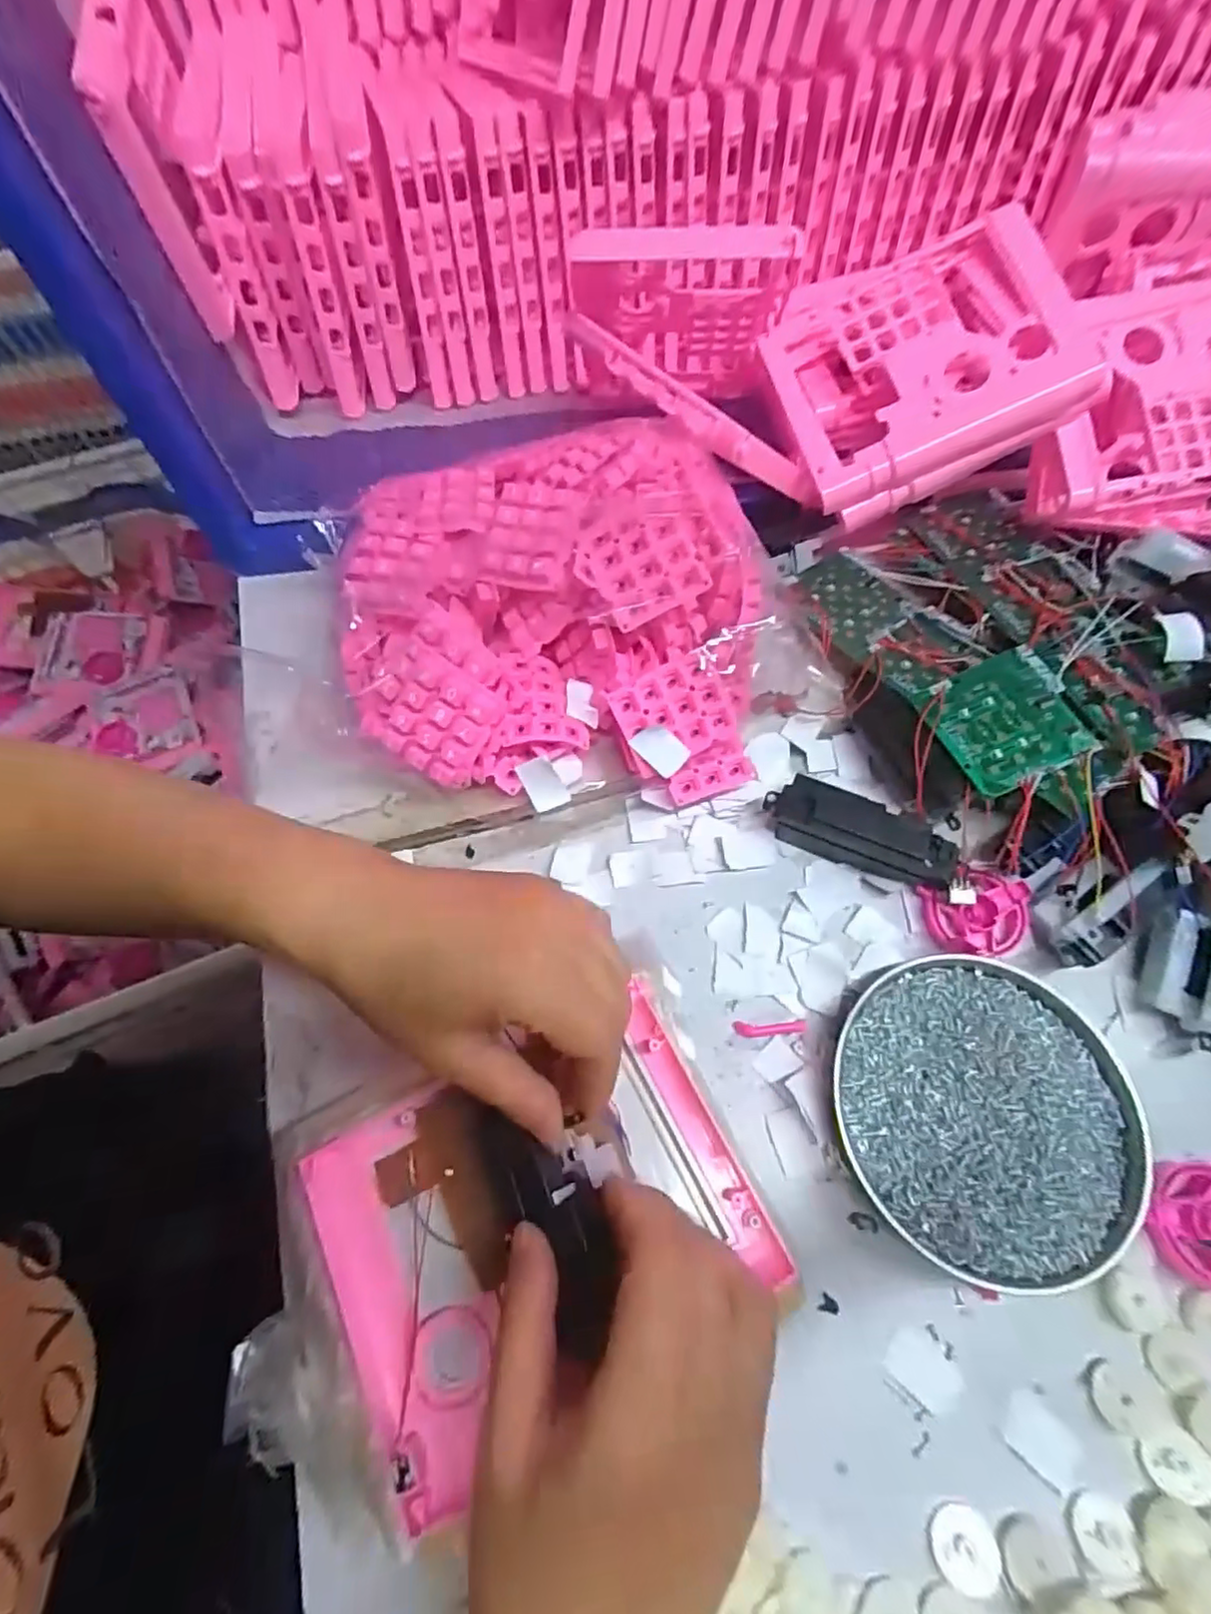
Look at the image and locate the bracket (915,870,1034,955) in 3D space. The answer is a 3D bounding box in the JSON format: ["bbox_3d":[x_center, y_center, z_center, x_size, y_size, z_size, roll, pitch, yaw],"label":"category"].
[{"bbox_3d":[0.199,0.057,0.350,0.051,0.018,0.040,-6,64,-2],"label":"bracket"}]

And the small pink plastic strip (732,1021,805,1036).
[{"bbox_3d":[0.084,0.113,0.335,0.036,0.004,0.007,-1,63,0],"label":"small pink plastic strip"}]

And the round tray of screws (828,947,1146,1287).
[{"bbox_3d":[0.178,0.140,0.306,0.132,0.027,0.133,0,63,1],"label":"round tray of screws"}]

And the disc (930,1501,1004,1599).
[{"bbox_3d":[0.137,0.282,0.249,0.025,0.004,0.024,0,63,1],"label":"disc"}]

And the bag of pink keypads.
[{"bbox_3d":[-0.030,-0.112,0.372,0.225,0.101,0.199,-4,64,-1],"label":"bag of pink keypads"}]

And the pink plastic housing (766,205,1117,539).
[{"bbox_3d":[0.193,-0.277,0.406,0.163,0.035,0.151,-21,79,18],"label":"pink plastic housing"}]

